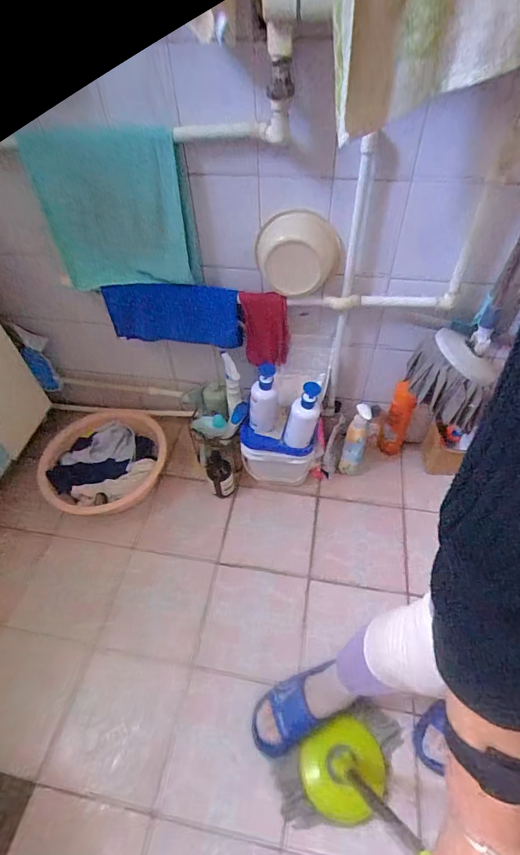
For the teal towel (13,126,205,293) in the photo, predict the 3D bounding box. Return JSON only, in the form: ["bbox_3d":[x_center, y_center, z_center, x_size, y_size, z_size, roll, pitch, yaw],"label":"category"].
[{"bbox_3d":[-0.324,-0.470,0.914,0.352,0.368,0.027,1,65,1],"label":"teal towel"}]

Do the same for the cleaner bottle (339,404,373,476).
[{"bbox_3d":[0.275,0.044,1.160,0.058,0.257,0.062,12,50,12],"label":"cleaner bottle"}]

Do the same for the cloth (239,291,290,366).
[{"bbox_3d":[0.016,-0.263,1.081,0.122,0.230,0.028,5,49,6],"label":"cloth"}]

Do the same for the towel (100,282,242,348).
[{"bbox_3d":[-0.232,-0.306,1.090,0.360,0.169,0.038,1,49,2],"label":"towel"}]

